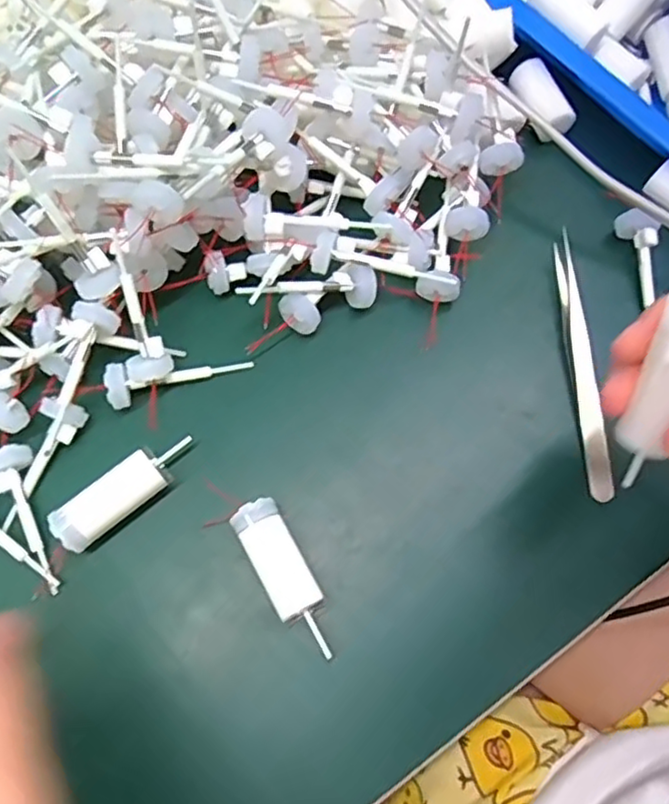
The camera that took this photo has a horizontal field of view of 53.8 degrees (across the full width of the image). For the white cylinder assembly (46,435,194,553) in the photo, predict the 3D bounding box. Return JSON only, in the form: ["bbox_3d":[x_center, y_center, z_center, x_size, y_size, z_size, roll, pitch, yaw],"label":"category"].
[{"bbox_3d":[-0.091,0.038,0.289,0.065,0.017,0.020,-39,75,-12],"label":"white cylinder assembly"}]

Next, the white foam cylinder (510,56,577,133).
[{"bbox_3d":[0.111,-0.161,0.346,0.015,0.015,0.041,-30,73,-9],"label":"white foam cylinder"}]

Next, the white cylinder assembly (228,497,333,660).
[{"bbox_3d":[-0.020,0.074,0.279,0.020,0.013,0.067,-29,73,-9],"label":"white cylinder assembly"}]

